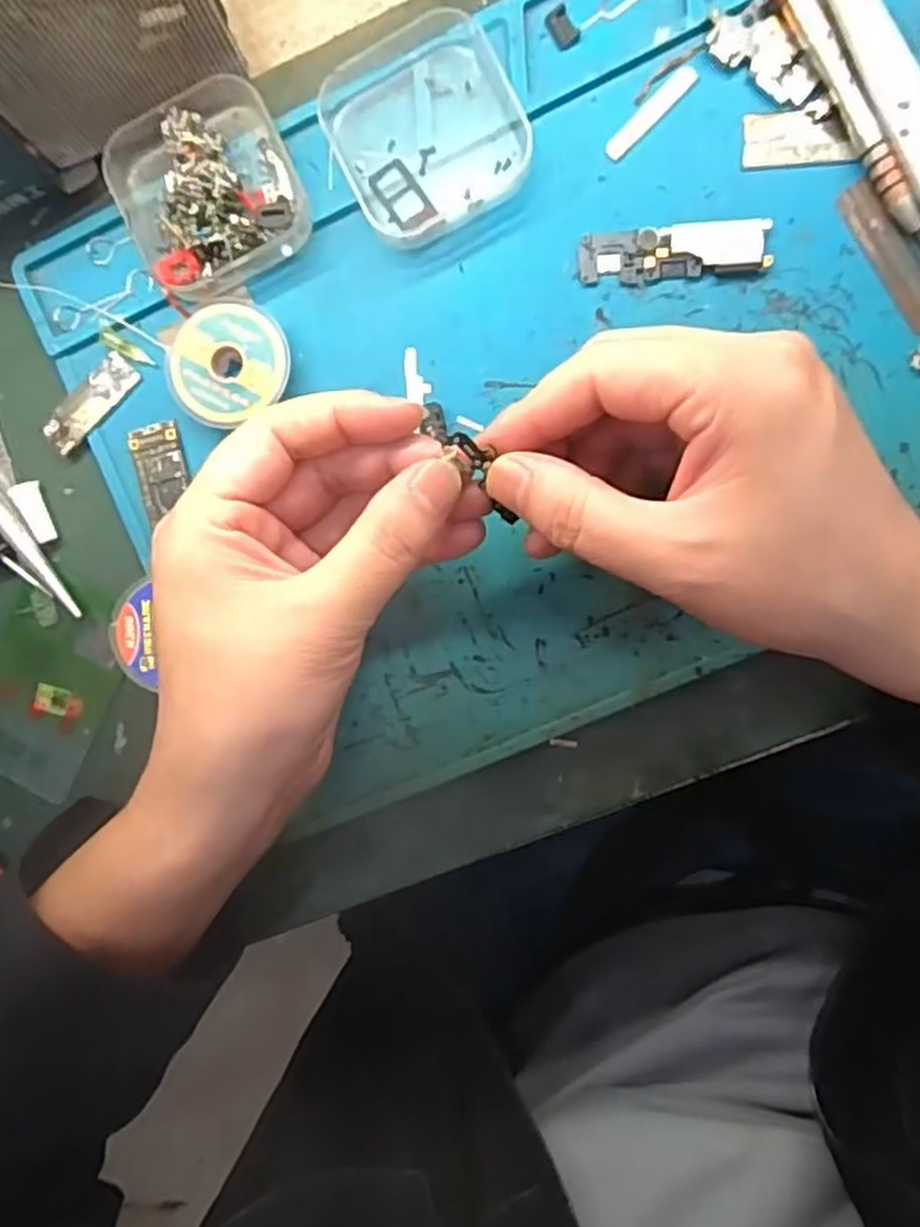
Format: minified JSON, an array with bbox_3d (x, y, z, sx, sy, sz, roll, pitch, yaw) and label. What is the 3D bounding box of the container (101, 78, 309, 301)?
[{"bbox_3d":[-0.091,-0.152,0.271,0.062,0.022,0.061,-22,90,6],"label":"container"}]

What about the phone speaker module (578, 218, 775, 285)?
[{"bbox_3d":[0.075,-0.127,0.267,0.064,0.005,0.018,-3,92,6],"label":"phone speaker module"}]

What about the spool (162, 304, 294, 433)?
[{"bbox_3d":[-0.085,-0.091,0.277,0.043,0.011,0.042,0,93,6],"label":"spool"}]

